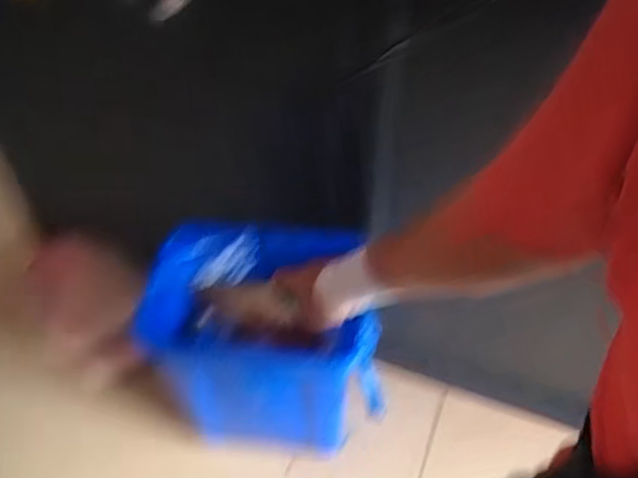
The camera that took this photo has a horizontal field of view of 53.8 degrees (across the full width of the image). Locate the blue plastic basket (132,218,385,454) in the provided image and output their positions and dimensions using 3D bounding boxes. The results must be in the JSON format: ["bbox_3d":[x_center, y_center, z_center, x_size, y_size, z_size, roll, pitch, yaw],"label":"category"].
[{"bbox_3d":[-0.082,0.193,1.189,0.389,0.401,0.279,8,50,8],"label":"blue plastic basket"}]

